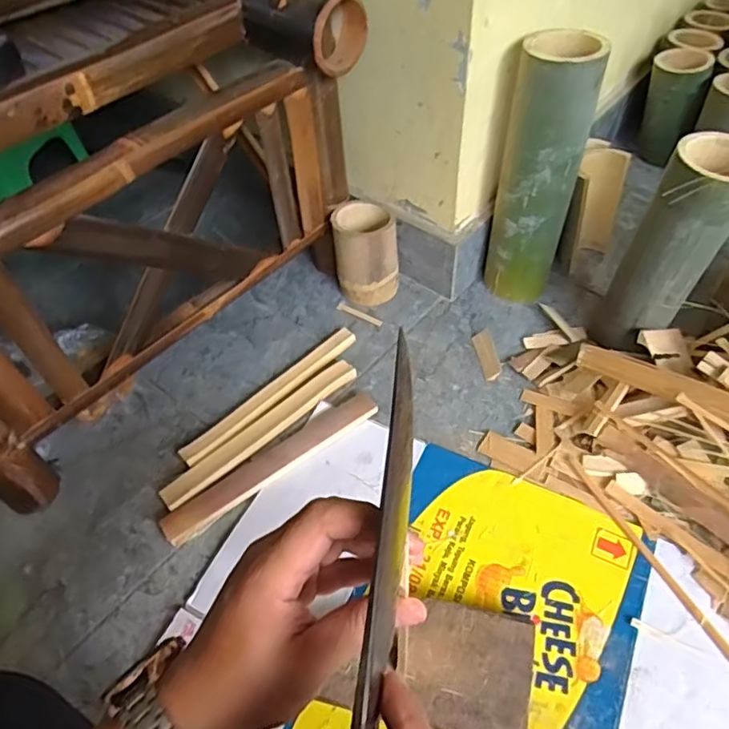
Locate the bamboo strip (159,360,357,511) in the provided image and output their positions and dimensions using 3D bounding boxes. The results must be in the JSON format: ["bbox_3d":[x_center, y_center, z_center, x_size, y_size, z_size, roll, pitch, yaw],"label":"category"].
[{"bbox_3d":[-0.118,0.080,0.699,0.270,0.014,0.033,-37,57,-24],"label":"bamboo strip"}]

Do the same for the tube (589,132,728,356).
[{"bbox_3d":[0.341,-0.122,0.653,0.096,0.246,0.092,25,56,22],"label":"tube"}]

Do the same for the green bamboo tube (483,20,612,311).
[{"bbox_3d":[0.219,-0.228,0.739,0.092,0.330,0.094,14,52,14],"label":"green bamboo tube"}]

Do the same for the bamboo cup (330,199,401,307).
[{"bbox_3d":[0.004,-0.149,0.815,0.084,0.127,0.081,-2,50,2],"label":"bamboo cup"}]

